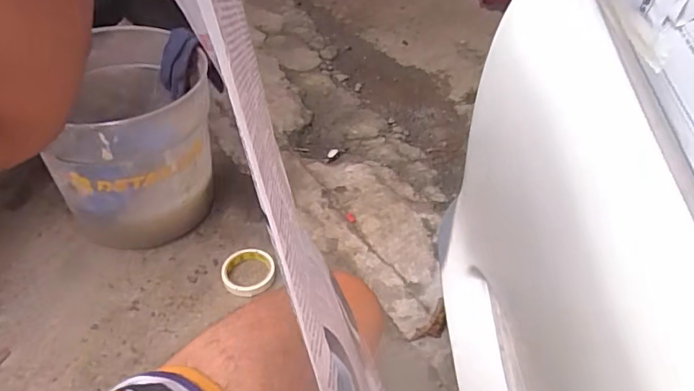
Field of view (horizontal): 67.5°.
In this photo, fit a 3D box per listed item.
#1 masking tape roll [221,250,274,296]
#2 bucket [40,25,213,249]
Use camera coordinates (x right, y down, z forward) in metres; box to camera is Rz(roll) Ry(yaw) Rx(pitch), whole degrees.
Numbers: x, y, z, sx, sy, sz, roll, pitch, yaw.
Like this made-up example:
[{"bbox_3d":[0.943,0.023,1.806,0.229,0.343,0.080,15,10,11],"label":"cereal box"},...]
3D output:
[{"bbox_3d":[-0.178,0.138,0.930,0.095,0.020,0.102,0,46,0],"label":"masking tape roll"},{"bbox_3d":[-0.389,-0.100,0.982,0.274,0.322,0.296,0,46,0],"label":"bucket"}]

